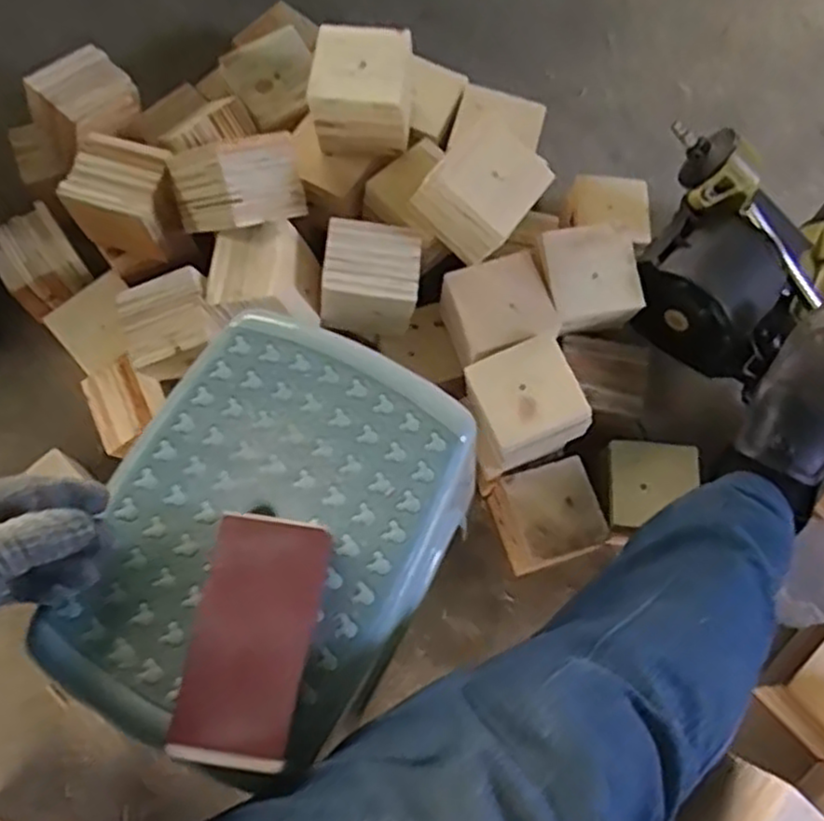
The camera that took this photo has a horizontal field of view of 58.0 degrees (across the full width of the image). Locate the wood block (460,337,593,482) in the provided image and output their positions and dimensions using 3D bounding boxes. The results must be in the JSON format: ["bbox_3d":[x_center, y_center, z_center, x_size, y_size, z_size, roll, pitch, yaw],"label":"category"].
[{"bbox_3d":[0.109,-0.002,0.754,0.099,0.102,0.099,-22,72,-9],"label":"wood block"}]

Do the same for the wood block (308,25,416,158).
[{"bbox_3d":[-0.052,-0.337,0.783,0.100,0.078,0.104,6,70,1],"label":"wood block"}]

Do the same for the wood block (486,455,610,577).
[{"bbox_3d":[0.143,0.114,0.793,0.097,0.076,0.094,-17,72,-7],"label":"wood block"}]

